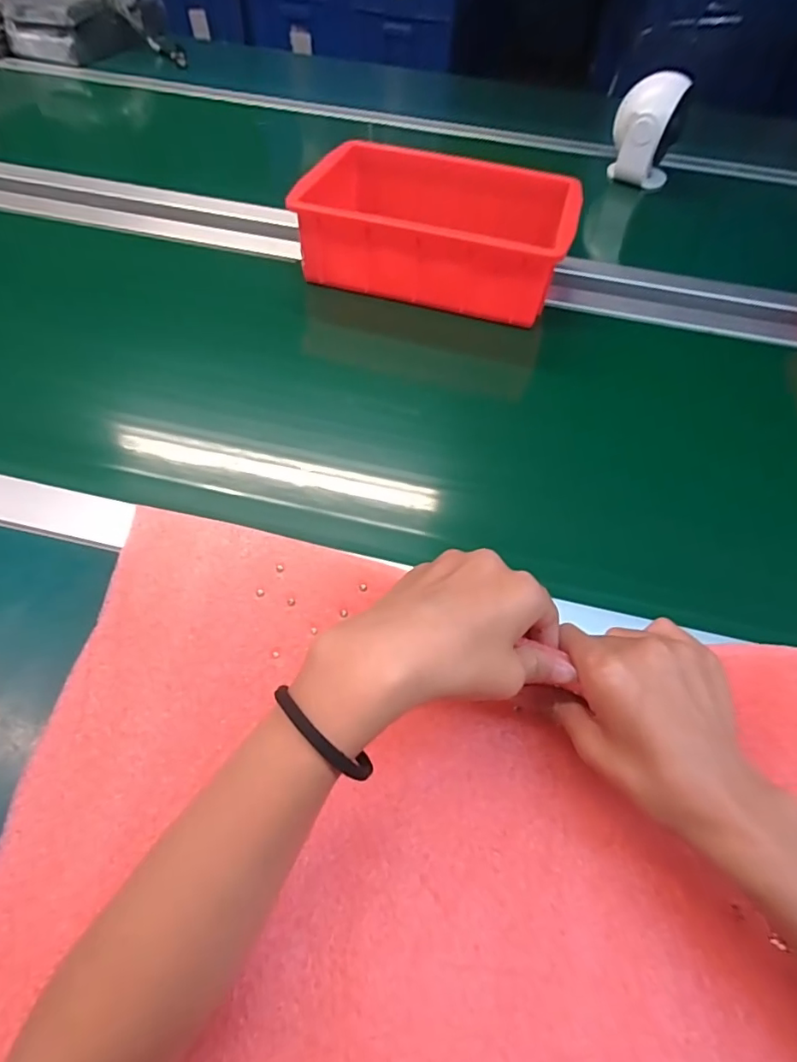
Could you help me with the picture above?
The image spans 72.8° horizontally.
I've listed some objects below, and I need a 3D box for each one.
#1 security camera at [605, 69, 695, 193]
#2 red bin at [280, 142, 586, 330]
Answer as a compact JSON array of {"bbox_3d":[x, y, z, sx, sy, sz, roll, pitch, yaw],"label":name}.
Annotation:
[{"bbox_3d":[0.392,-0.634,0.860,0.108,0.129,0.078,16,53,8],"label":"security camera"},{"bbox_3d":[0.042,-0.367,0.649,0.314,0.081,0.218,14,53,7],"label":"red bin"}]

